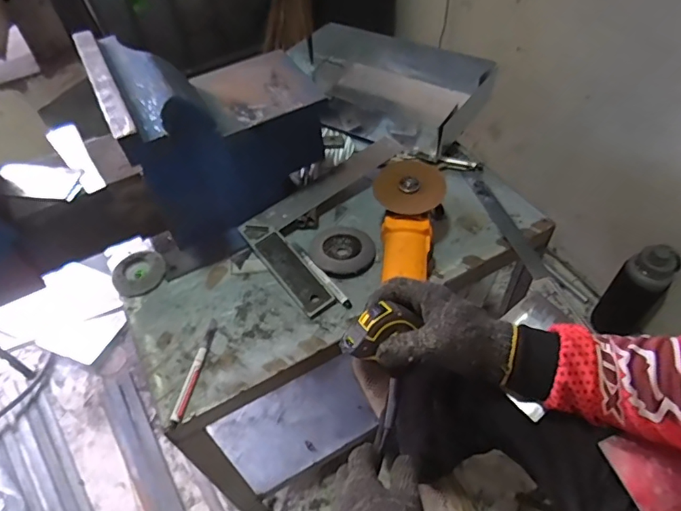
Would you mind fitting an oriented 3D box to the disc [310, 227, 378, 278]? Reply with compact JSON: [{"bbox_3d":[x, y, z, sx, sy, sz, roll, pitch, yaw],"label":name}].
[{"bbox_3d":[0.004,-0.009,0.716,0.093,0.016,0.095,-1,51,2],"label":"disc"}]

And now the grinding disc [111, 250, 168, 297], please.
[{"bbox_3d":[-0.297,0.025,0.723,0.075,0.015,0.066,-37,58,-24],"label":"grinding disc"}]

